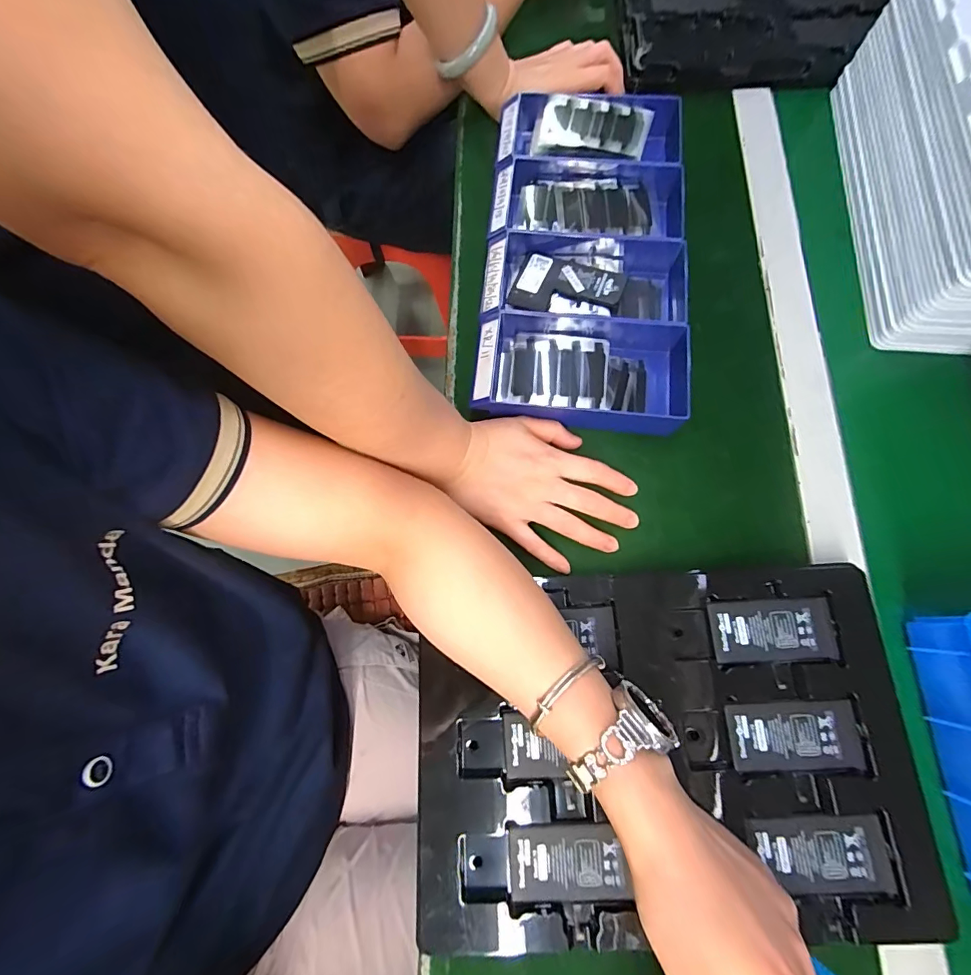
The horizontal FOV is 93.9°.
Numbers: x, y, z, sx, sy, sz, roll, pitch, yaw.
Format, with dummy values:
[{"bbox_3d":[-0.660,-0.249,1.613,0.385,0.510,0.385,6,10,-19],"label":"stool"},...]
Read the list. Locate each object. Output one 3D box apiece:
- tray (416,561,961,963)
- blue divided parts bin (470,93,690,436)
[{"bbox_3d":[0.120,0.177,0.322,0.330,0.030,0.226,-4,75,1],"label":"tray"},{"bbox_3d":[0.094,-0.219,0.427,0.180,0.041,0.342,5,75,3],"label":"blue divided parts bin"}]

